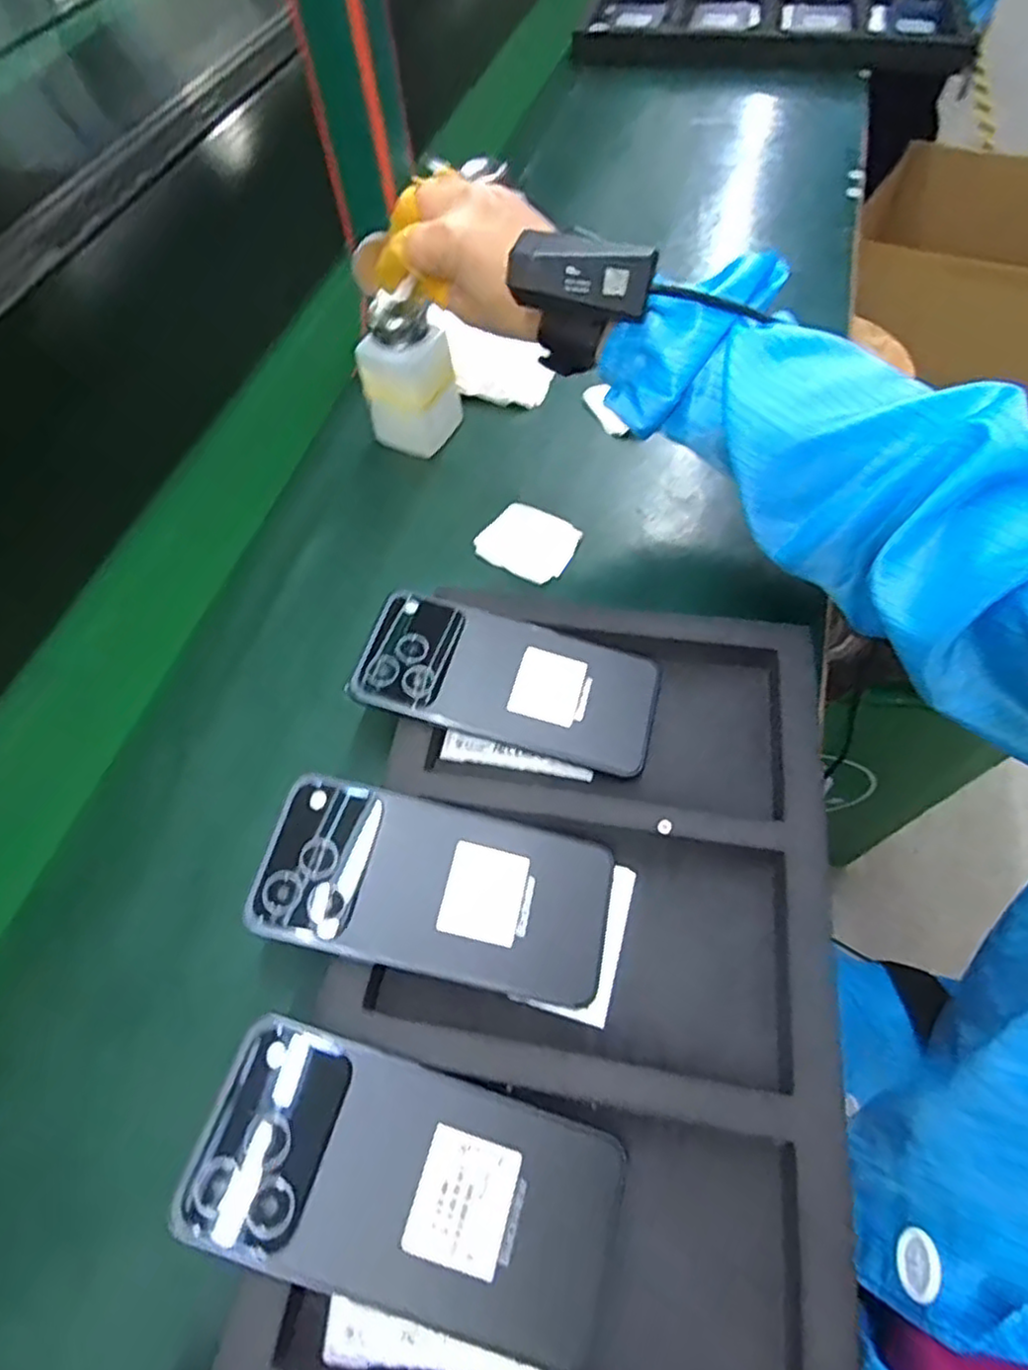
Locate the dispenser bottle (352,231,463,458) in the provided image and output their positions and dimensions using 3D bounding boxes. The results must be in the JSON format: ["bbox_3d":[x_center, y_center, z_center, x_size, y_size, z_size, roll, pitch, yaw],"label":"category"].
[{"bbox_3d":[-0.074,-0.226,0.480,0.058,0.129,0.047,21,61,16],"label":"dispenser bottle"}]

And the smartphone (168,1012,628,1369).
[{"bbox_3d":[-0.041,0.192,0.269,0.160,0.009,0.076,18,60,1],"label":"smartphone"}]

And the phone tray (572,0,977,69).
[{"bbox_3d":[0.340,-0.863,0.902,0.475,0.048,0.213,17,61,14],"label":"phone tray"}]

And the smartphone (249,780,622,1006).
[{"bbox_3d":[-0.035,0.094,0.327,0.160,0.005,0.076,14,59,-1],"label":"smartphone"}]

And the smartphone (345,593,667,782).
[{"bbox_3d":[-0.003,-0.004,0.386,0.162,0.006,0.076,17,63,1],"label":"smartphone"}]

